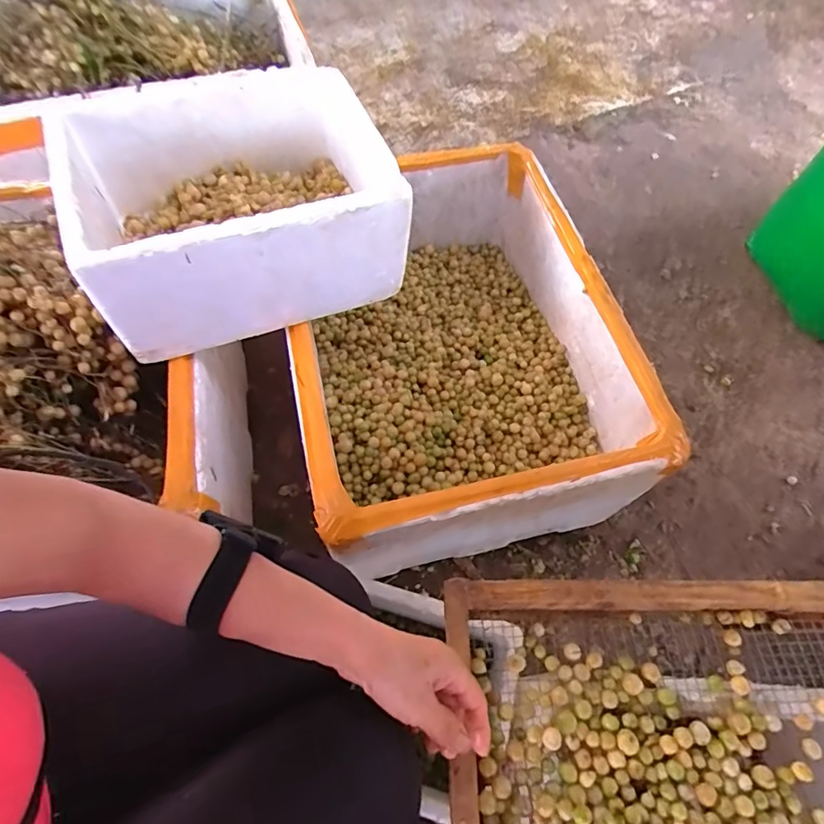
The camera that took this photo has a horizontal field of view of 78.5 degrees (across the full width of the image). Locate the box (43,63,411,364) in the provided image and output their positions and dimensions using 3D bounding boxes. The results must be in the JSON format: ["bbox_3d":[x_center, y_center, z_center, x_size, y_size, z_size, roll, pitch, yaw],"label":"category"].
[{"bbox_3d":[-0.199,-0.248,0.595,0.325,0.158,0.267,-18,63,-11],"label":"box"}]

